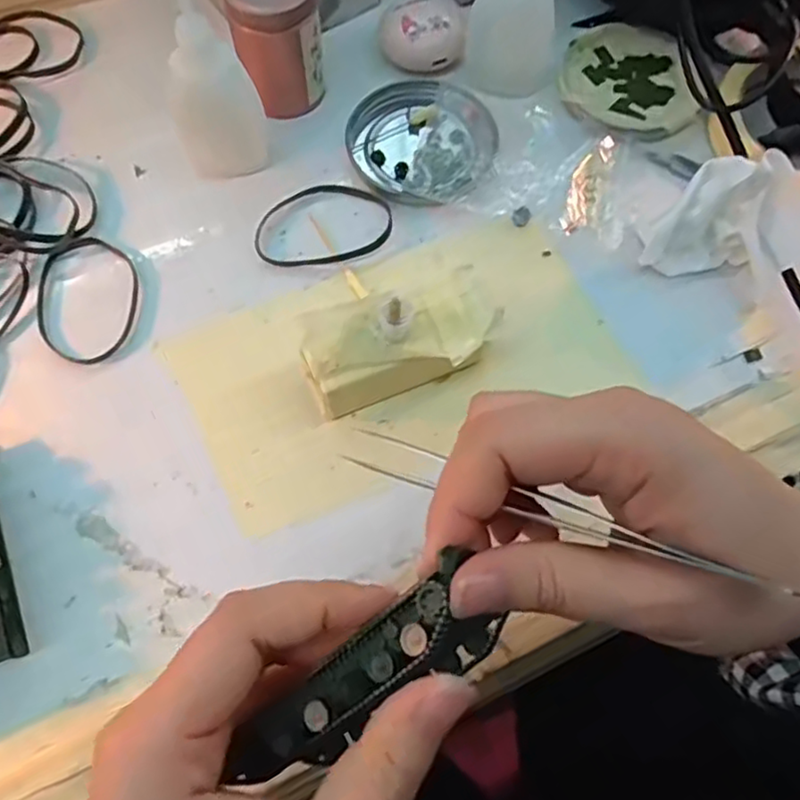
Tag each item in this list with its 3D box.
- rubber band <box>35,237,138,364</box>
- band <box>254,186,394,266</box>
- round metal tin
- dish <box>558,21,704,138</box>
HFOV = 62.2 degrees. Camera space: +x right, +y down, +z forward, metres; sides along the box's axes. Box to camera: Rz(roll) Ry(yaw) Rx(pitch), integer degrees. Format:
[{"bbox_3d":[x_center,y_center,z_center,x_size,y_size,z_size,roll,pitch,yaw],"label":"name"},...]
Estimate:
[{"bbox_3d":[-0.152,-0.050,0.320,0.048,0.004,0.069,-6,70,-4],"label":"rubber band"},{"bbox_3d":[-0.039,-0.091,0.339,0.070,0.004,0.046,-7,68,-2],"label":"band"},{"bbox_3d":[0.013,-0.139,0.356,0.080,0.010,0.075,0,68,0],"label":"round metal tin"},{"bbox_3d":[0.126,-0.179,0.374,0.074,0.010,0.079,0,68,0],"label":"dish"}]

